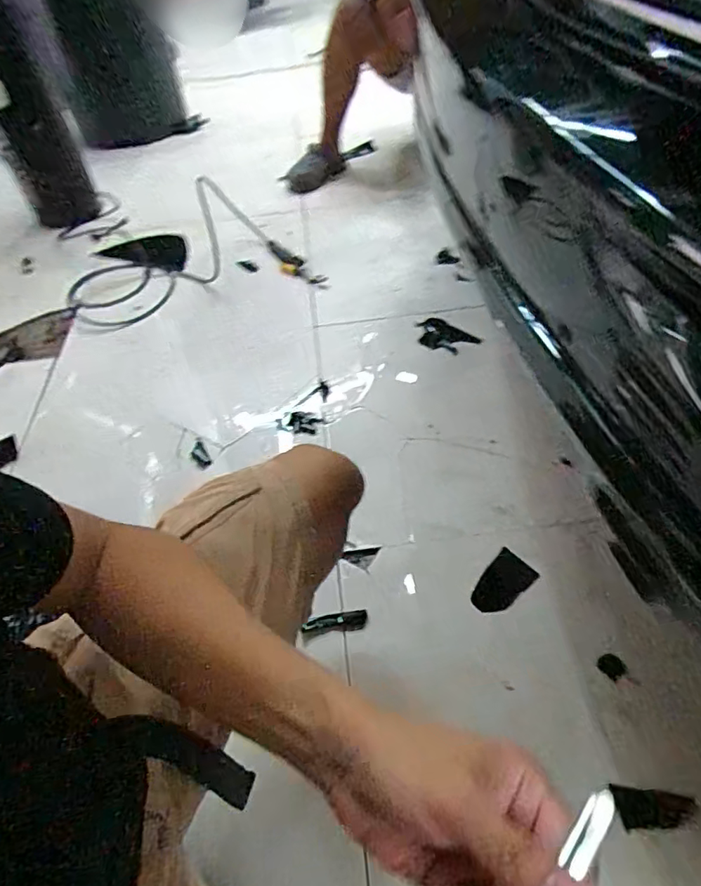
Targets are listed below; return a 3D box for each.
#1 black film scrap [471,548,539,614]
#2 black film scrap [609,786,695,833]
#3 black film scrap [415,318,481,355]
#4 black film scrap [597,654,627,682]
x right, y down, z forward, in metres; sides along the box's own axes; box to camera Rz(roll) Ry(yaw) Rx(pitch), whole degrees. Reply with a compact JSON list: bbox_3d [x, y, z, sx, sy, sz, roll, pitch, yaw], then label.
[{"bbox_3d":[0.224,0.210,0.799,0.106,0.004,0.061,-38,59,-25],"label":"black film scrap"},{"bbox_3d":[0.344,0.411,0.609,0.085,0.004,0.042,-5,48,1],"label":"black film scrap"},{"bbox_3d":[0.196,-0.237,1.191,0.110,0.021,0.141,-34,54,-22],"label":"black film scrap"},{"bbox_3d":[0.344,0.293,0.707,0.029,0.004,0.032,-41,59,-16],"label":"black film scrap"}]

